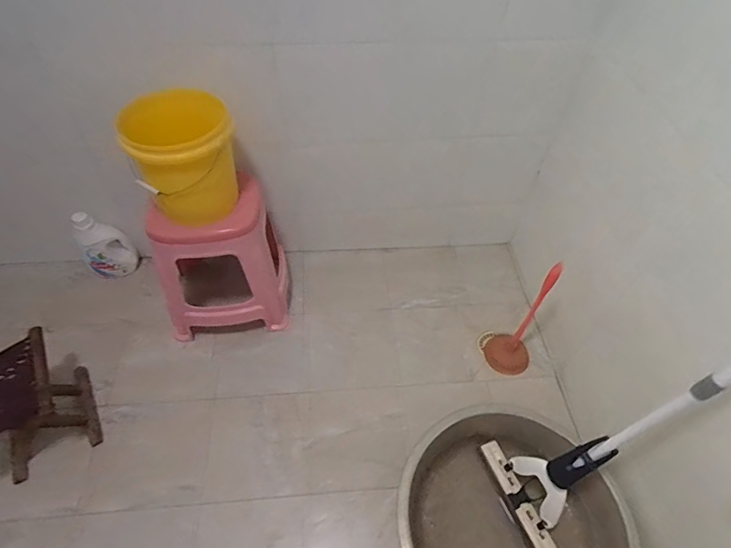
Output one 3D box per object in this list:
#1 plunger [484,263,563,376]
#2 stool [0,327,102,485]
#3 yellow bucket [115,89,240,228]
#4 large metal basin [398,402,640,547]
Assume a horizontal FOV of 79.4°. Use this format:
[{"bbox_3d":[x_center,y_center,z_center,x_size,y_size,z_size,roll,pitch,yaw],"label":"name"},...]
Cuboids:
[{"bbox_3d":[0.484,0.137,1.326,0.156,0.436,0.127,32,57,21],"label":"plunger"},{"bbox_3d":[-0.888,0.346,1.164,0.231,0.301,0.245,-28,58,-22],"label":"stool"},{"bbox_3d":[-0.466,-0.296,1.163,0.233,0.287,0.233,1,52,-1],"label":"yellow bucket"},{"bbox_3d":[0.353,0.627,1.100,0.529,0.158,0.532,1,52,-1],"label":"large metal basin"}]

